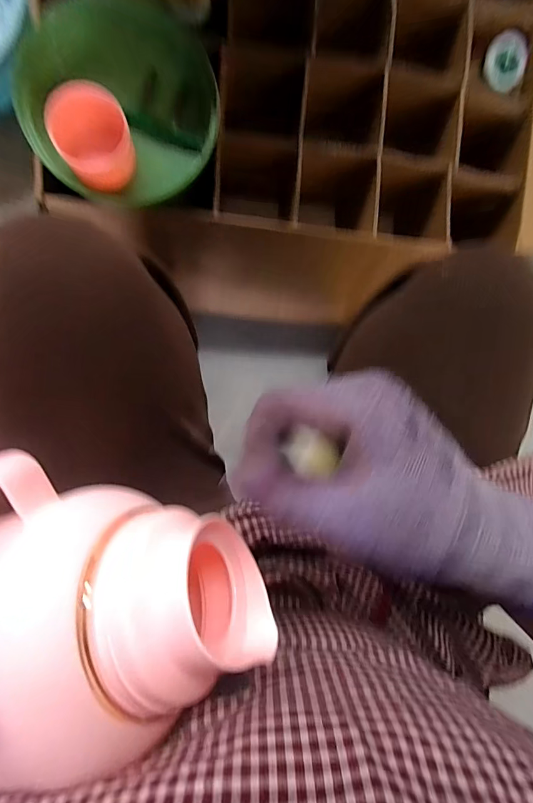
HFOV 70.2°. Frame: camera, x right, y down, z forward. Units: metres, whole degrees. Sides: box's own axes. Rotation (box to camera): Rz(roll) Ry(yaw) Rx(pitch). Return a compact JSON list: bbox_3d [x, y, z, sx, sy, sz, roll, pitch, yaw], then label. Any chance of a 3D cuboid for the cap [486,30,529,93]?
[{"bbox_3d":[0.342,-0.485,0.545,0.058,0.020,0.058,5,120,9],"label":"cap"}]

